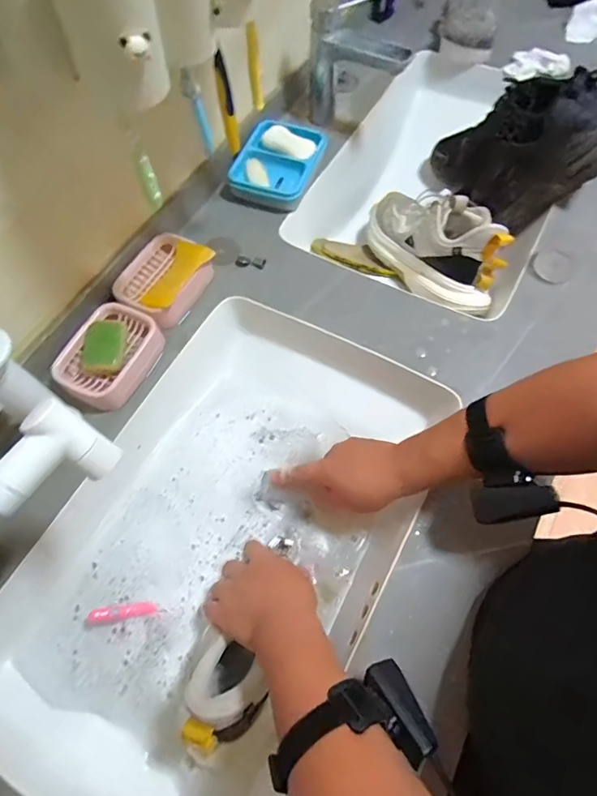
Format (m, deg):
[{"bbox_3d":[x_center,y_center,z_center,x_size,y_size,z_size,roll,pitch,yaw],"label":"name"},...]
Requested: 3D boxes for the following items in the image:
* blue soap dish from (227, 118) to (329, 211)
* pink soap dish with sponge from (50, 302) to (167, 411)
[{"bbox_3d":[-0.032,-0.365,0.704,0.125,0.034,0.155,15,66,9],"label":"blue soap dish"},{"bbox_3d":[-0.234,-0.054,0.562,0.087,0.049,0.125,27,68,14],"label":"pink soap dish with sponge"}]

